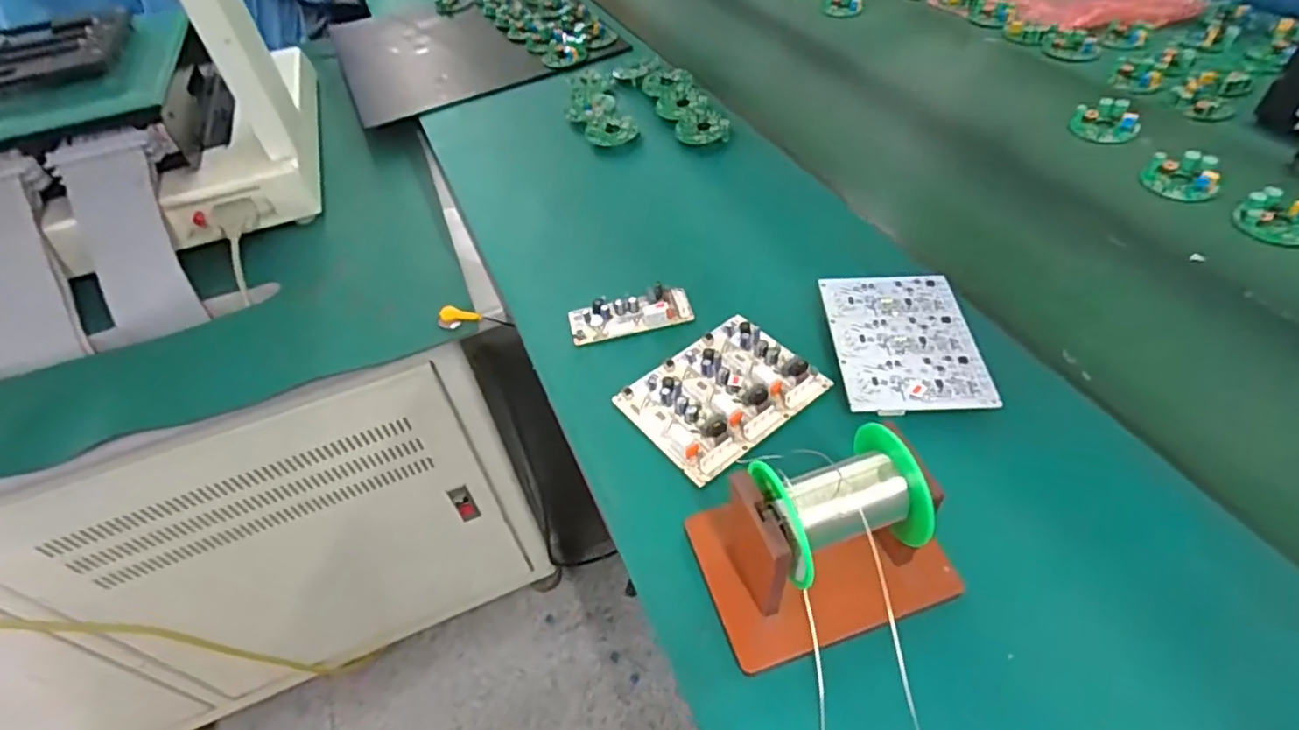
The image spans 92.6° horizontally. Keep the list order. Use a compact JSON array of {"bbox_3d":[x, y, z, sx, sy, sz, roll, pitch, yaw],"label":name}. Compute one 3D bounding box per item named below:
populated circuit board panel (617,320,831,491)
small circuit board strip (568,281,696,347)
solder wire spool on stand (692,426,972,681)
[{"bbox_3d":[0.054,0.019,0.478,0.131,0.016,0.102,-33,54,-23],"label":"populated circuit board panel"},{"bbox_3d":[-0.016,-0.044,0.541,0.105,0.015,0.040,-11,49,-6],"label":"small circuit board strip"},{"bbox_3d":[0.102,0.095,0.351,0.140,0.088,0.093,-15,49,-9],"label":"solder wire spool on stand"}]

